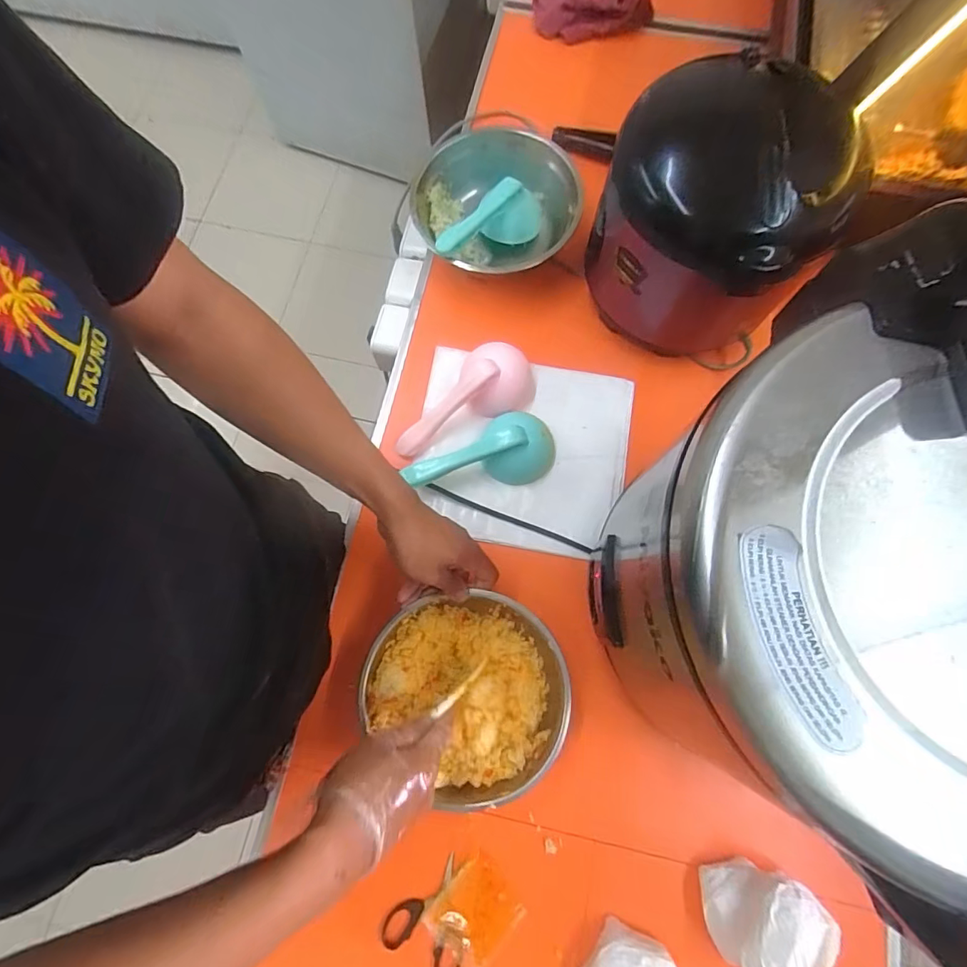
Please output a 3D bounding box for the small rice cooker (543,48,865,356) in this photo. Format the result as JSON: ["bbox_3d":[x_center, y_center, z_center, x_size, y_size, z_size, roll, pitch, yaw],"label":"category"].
[{"bbox_3d":[0.261,-0.317,0.606,0.229,0.215,0.221,33,78,9],"label":"small rice cooker"}]

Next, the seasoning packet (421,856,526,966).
[{"bbox_3d":[-0.007,0.457,0.537,0.080,0.016,0.083,41,80,11],"label":"seasoning packet"}]

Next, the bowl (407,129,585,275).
[{"bbox_3d":[0.019,-0.385,0.737,0.225,0.094,0.227,0,75,1],"label":"bowl"}]

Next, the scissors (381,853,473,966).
[{"bbox_3d":[-0.050,0.455,0.541,0.086,0.017,0.108,23,77,7],"label":"scissors"}]

